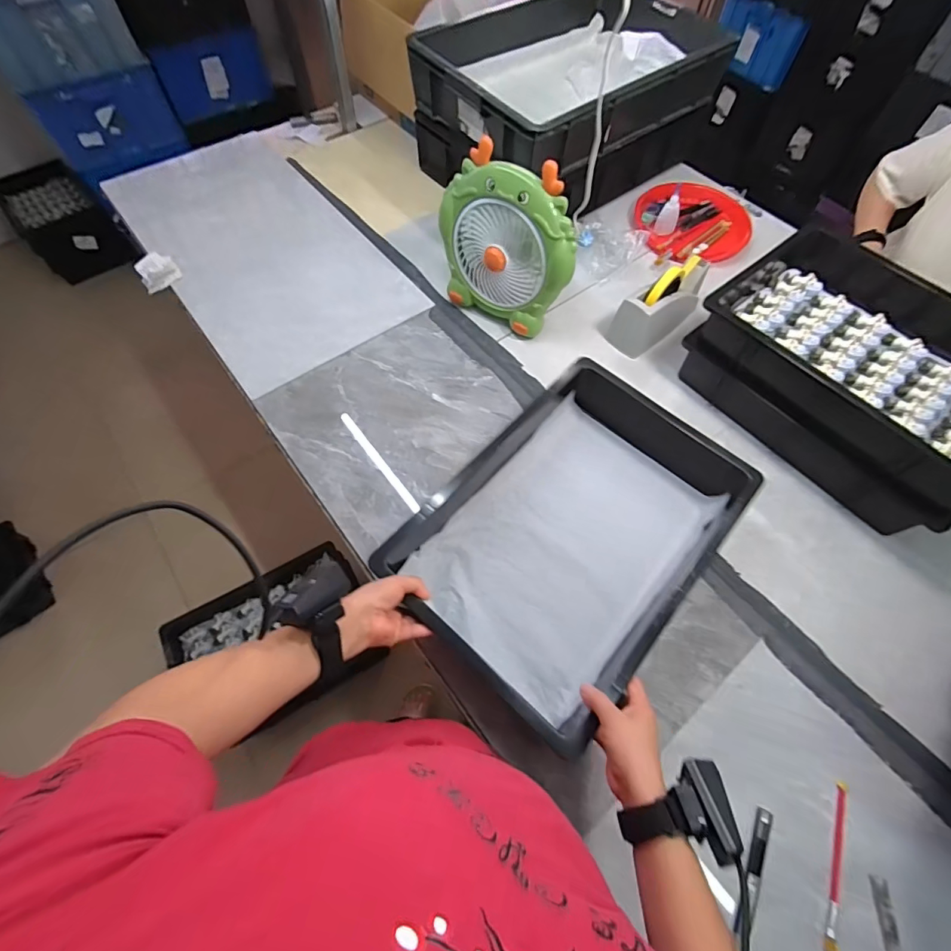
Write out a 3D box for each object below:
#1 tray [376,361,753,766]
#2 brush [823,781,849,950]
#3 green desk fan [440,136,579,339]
[{"bbox_3d":[0.132,0.075,0.627,0.306,0.104,0.445,37,67,17],"label":"tray"},{"bbox_3d":[0.410,0.442,0.516,0.012,0.014,0.167,23,63,11],"label":"brush"},{"bbox_3d":[0.052,-0.404,0.823,0.265,0.273,0.075,31,65,15],"label":"green desk fan"}]

